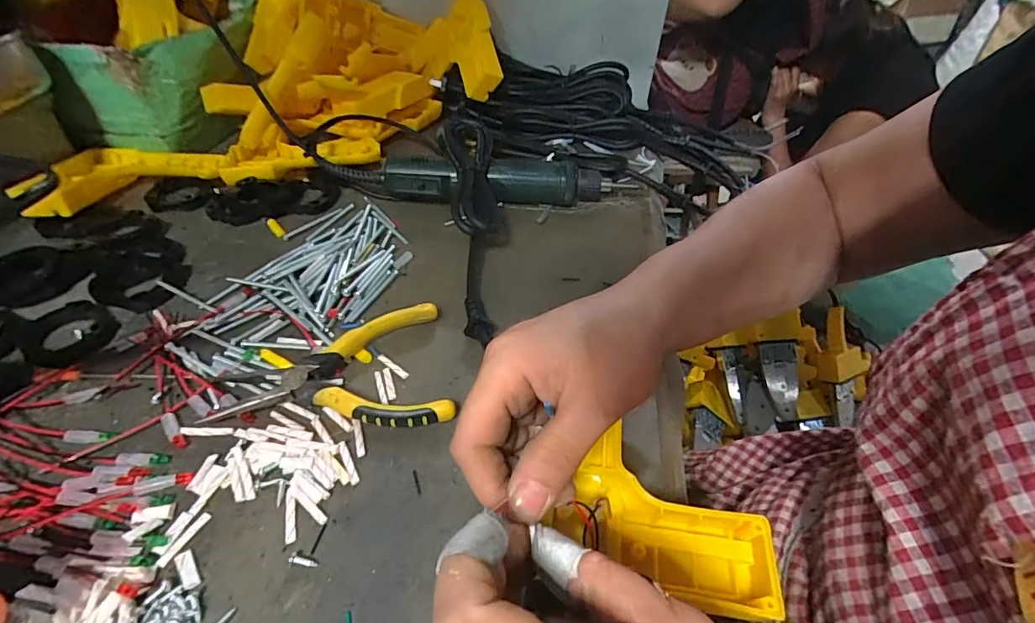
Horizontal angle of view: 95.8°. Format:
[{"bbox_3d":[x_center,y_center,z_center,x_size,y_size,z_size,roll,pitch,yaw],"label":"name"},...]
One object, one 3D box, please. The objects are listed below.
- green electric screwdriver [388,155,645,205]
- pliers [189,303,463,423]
[{"bbox_3d":[-0.009,-0.128,0.461,0.241,0.042,0.050,-2,45,-4],"label":"green electric screwdriver"},{"bbox_3d":[-0.115,0.034,0.310,0.145,0.019,0.091,-1,45,-3],"label":"pliers"}]

